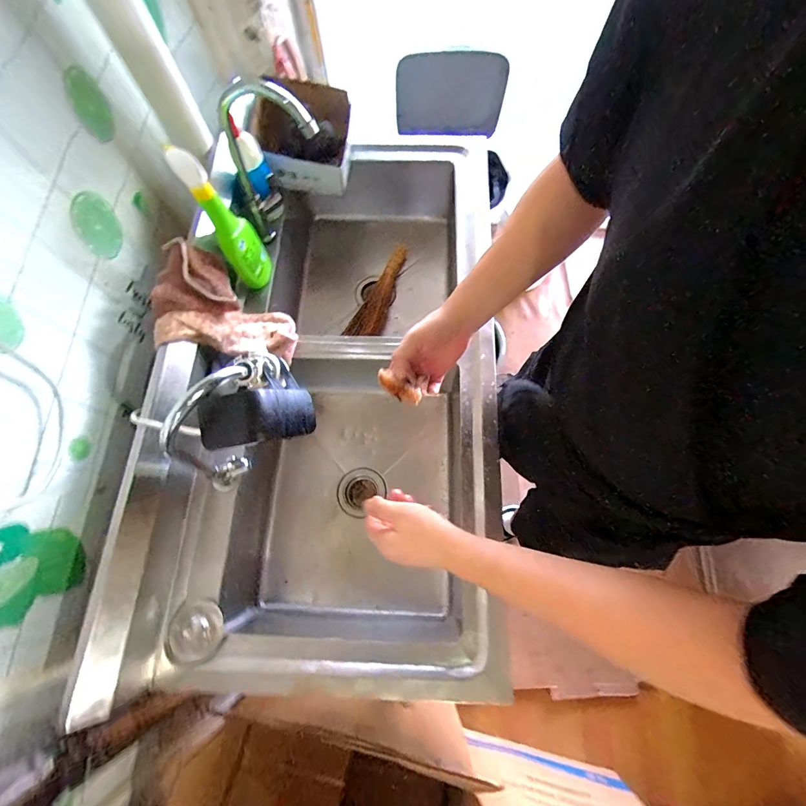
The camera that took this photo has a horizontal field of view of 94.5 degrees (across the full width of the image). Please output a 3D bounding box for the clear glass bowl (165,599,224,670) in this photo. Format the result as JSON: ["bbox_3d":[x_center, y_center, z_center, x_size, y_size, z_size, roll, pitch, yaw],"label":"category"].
[{"bbox_3d":[-0.338,0.370,0.599,0.085,0.027,0.090,0,72,0],"label":"clear glass bowl"}]

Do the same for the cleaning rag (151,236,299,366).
[{"bbox_3d":[-0.319,-0.177,0.701,0.201,0.158,0.191,1,72,0],"label":"cleaning rag"}]

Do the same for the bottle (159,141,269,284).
[{"bbox_3d":[-0.316,-0.330,0.683,0.073,0.274,0.080,-25,74,-8],"label":"bottle"}]

